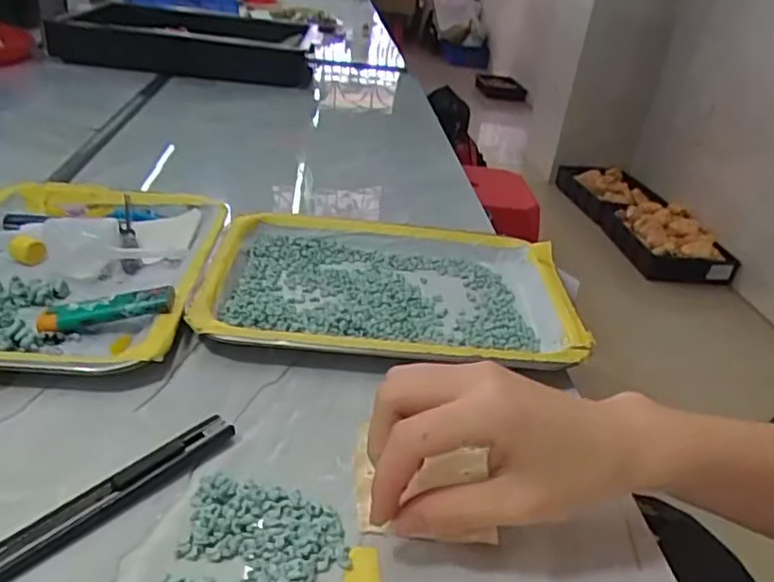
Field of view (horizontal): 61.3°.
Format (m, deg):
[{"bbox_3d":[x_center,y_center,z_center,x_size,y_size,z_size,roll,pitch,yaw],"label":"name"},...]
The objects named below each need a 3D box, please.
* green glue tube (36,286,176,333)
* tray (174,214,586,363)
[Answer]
[{"bbox_3d":[-0.173,0.011,0.403,0.080,0.012,0.018,-11,30,-5],"label":"green glue tube"},{"bbox_3d":[0.003,-0.004,0.475,0.256,0.021,0.182,6,28,-3],"label":"tray"}]

